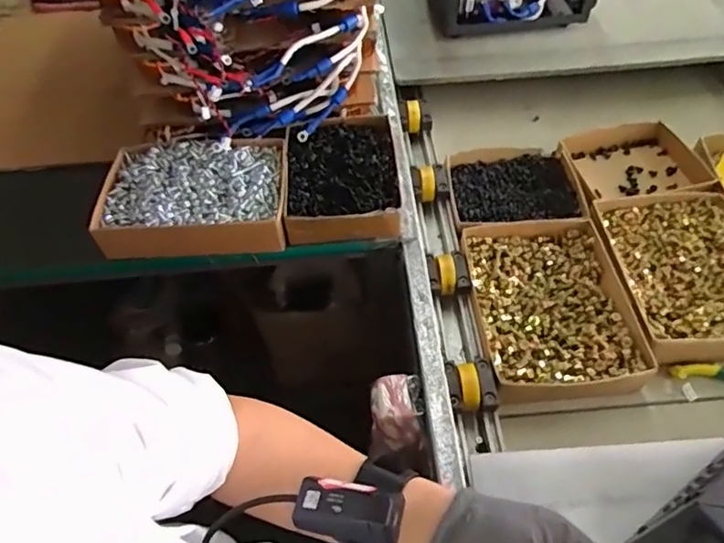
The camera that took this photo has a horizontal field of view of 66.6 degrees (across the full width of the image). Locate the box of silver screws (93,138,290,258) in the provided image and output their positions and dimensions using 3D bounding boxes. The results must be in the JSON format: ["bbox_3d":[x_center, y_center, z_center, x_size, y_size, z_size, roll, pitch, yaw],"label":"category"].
[{"bbox_3d":[-0.196,-0.093,0.666,0.216,0.049,0.165,0,54,3],"label":"box of silver screws"}]

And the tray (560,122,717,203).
[{"bbox_3d":[0.385,-0.148,0.785,0.197,0.048,0.155,-9,54,-4],"label":"tray"}]

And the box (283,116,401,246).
[{"bbox_3d":[-0.026,-0.116,0.670,0.129,0.043,0.176,-4,53,0],"label":"box"}]

